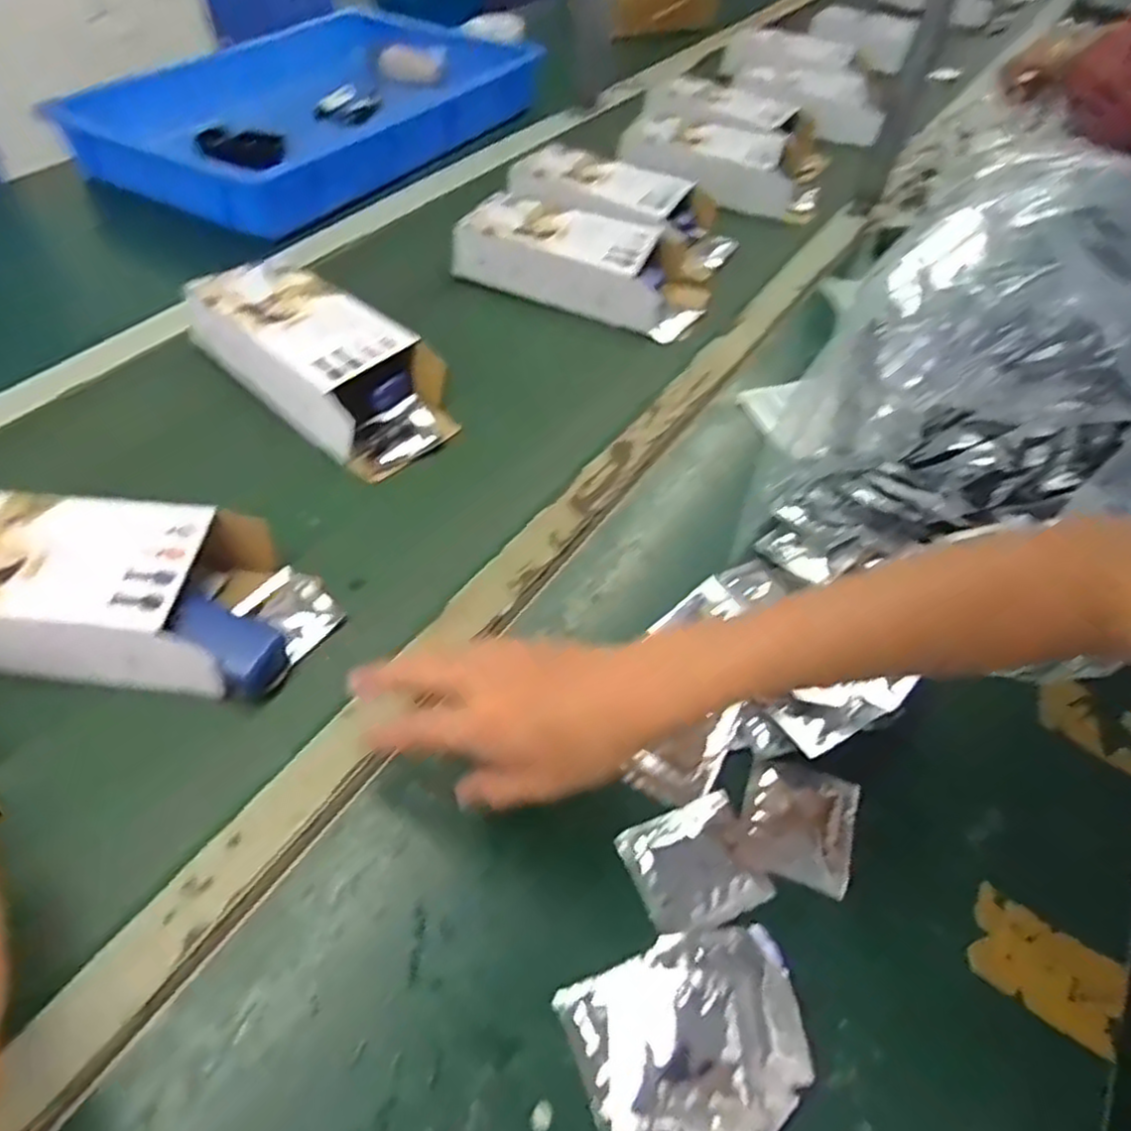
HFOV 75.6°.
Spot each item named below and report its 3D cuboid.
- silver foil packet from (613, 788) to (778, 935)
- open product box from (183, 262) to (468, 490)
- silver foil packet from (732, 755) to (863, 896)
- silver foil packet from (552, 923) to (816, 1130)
[{"bbox_3d":[0.073,0.167,0.408,0.072,0.004,0.062,-17,55,-17],"label":"silver foil packet"},{"bbox_3d":[-0.209,-0.178,0.629,0.240,0.066,0.117,34,57,20],"label":"open product box"},{"bbox_3d":[0.138,0.149,0.432,0.065,0.005,0.073,20,53,10],"label":"silver foil packet"},{"bbox_3d":[0.068,0.233,0.350,0.114,0.012,0.100,-19,56,-19],"label":"silver foil packet"}]

